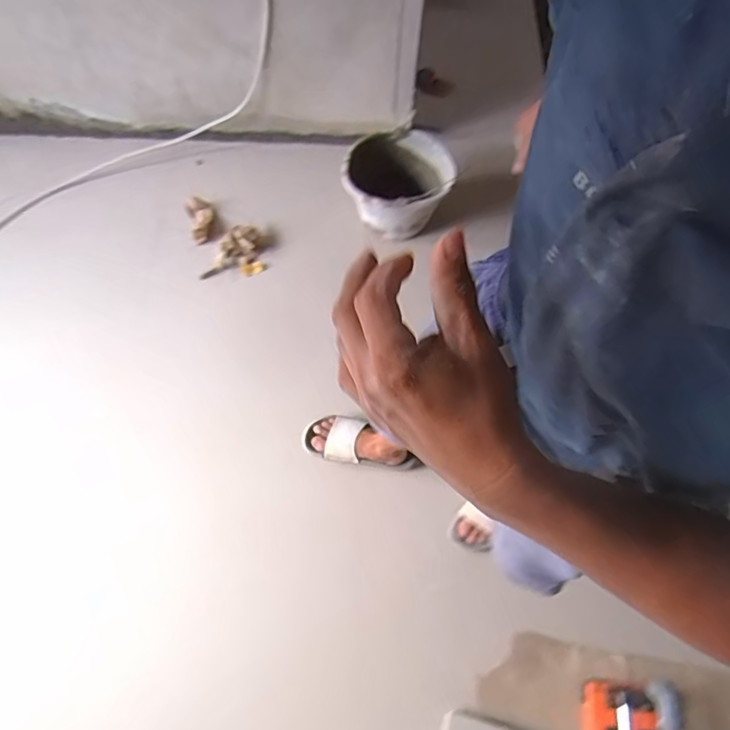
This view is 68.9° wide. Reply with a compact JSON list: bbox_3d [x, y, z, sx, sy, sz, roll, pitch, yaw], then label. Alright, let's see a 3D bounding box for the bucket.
[{"bbox_3d":[0.091,-0.494,1.462,0.275,0.201,0.276,0,67,-1],"label":"bucket"}]

